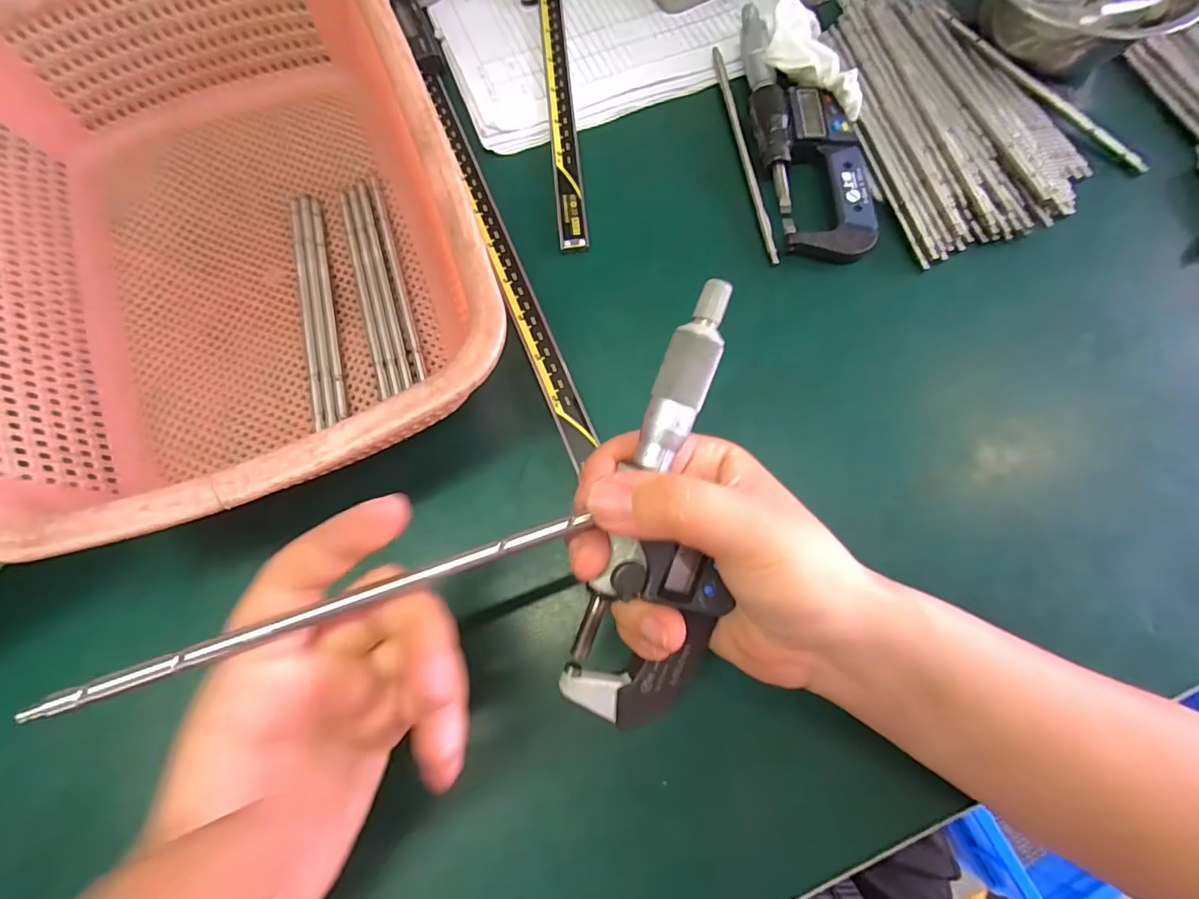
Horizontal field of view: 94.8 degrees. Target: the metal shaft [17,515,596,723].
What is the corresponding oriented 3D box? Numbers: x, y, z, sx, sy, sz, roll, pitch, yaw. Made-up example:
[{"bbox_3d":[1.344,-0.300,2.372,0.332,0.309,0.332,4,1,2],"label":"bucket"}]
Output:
[{"bbox_3d":[-0.075,0.045,0.161,0.153,0.004,0.005,-18,73,-14],"label":"metal shaft"}]

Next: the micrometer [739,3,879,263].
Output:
[{"bbox_3d":[0.118,-0.189,0.322,0.056,0.018,0.174,-10,72,-3],"label":"micrometer"}]

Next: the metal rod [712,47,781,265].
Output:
[{"bbox_3d":[0.085,-0.179,0.326,0.006,0.005,0.156,-8,72,-2],"label":"metal rod"}]

